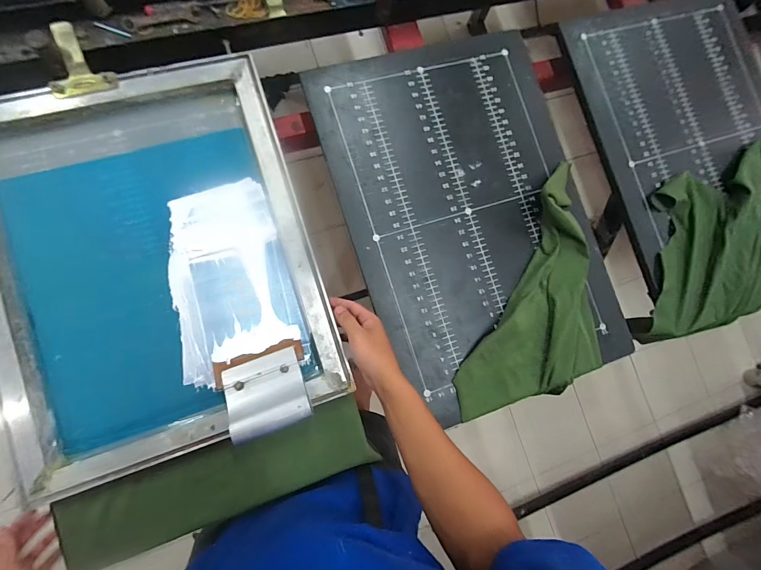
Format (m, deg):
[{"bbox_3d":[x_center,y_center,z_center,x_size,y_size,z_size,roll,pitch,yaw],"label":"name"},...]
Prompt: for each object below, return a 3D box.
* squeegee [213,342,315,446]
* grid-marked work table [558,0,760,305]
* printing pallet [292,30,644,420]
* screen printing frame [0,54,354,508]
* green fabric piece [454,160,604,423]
[{"bbox_3d":[-0.155,0.142,0.461,0.114,0.026,0.108,-19,62,-9],"label":"squeegee"},{"bbox_3d":[0.600,-0.267,0.635,0.396,0.040,0.572,-18,87,-8],"label":"grid-marked work table"},{"bbox_3d":[0.144,-0.118,0.556,0.380,0.015,0.567,-18,87,-8],"label":"printing pallet"},{"bbox_3d":[-0.307,-0.033,0.470,0.406,0.056,0.506,-18,87,-8],"label":"screen printing frame"},{"bbox_3d":[0.281,0.033,0.537,0.209,0.047,0.417,28,82,-4],"label":"green fabric piece"}]

